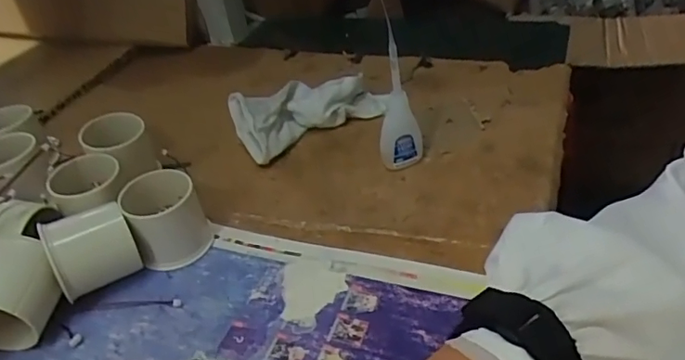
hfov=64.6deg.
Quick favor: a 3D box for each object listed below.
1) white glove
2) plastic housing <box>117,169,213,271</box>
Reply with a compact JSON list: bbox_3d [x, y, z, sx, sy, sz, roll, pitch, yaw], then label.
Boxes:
[{"bbox_3d":[-0.028,-0.070,0.507,0.151,0.038,0.071,-27,42,-23],"label":"white glove"},{"bbox_3d":[-0.125,0.027,0.387,0.051,0.053,0.048,-23,40,-19],"label":"plastic housing"}]

